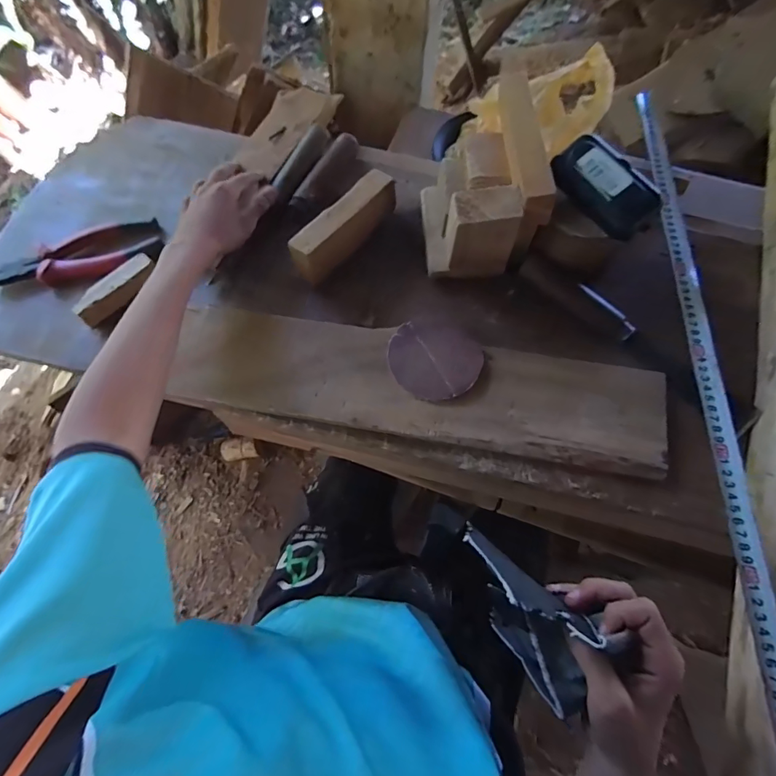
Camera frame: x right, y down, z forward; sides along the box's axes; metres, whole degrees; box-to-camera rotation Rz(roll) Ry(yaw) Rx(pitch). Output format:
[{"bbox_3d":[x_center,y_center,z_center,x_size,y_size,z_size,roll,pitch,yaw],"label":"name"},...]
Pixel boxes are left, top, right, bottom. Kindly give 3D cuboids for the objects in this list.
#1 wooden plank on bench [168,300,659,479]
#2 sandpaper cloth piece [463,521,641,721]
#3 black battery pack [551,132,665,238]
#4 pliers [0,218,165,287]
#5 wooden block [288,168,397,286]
[{"bbox_3d":[0.027,0.000,0.428,0.468,0.030,0.099,9,70,2],"label":"wooden plank on bench"},{"bbox_3d":[0.095,0.154,0.293,0.054,0.051,0.125,-43,76,-15],"label":"sandpaper cloth piece"},{"bbox_3d":[0.203,-0.189,0.411,0.038,0.035,0.102,-29,73,-11],"label":"black battery pack"},{"bbox_3d":[-0.346,-0.141,0.486,0.187,0.028,0.071,-16,71,-7],"label":"pliers"},{"bbox_3d":[-0.048,-0.173,0.471,0.030,0.056,0.144,38,73,12],"label":"wooden block"}]

